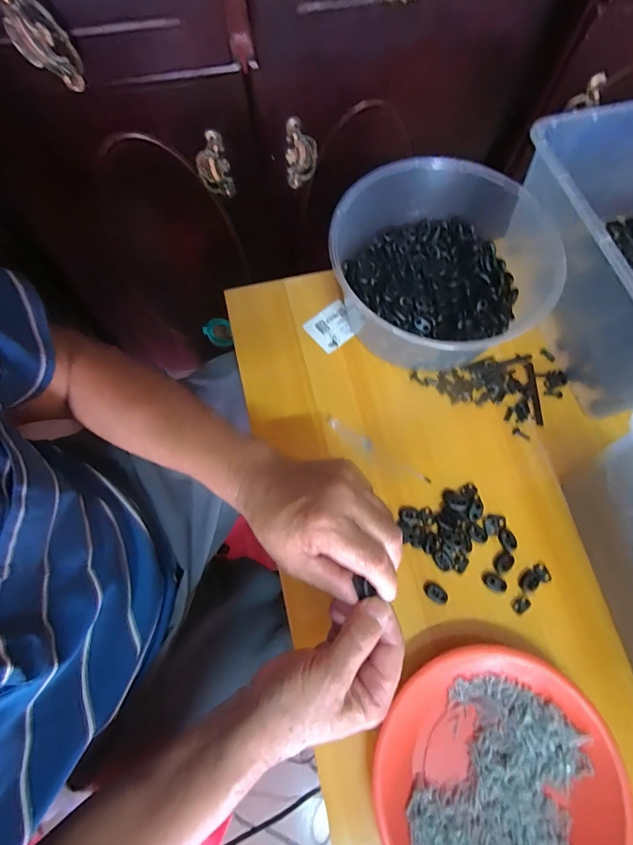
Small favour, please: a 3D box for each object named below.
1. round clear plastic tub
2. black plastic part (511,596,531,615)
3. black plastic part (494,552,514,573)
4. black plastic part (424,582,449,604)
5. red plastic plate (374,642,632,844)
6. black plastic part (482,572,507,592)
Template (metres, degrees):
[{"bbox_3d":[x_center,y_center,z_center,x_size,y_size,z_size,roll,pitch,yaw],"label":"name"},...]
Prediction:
[{"bbox_3d":[0.125,-0.170,0.440,0.206,0.107,0.199,0,72,-1],"label":"round clear plastic tub"},{"bbox_3d":[0.189,0.169,0.373,0.017,0.004,0.011,-37,73,-13],"label":"black plastic part"},{"bbox_3d":[0.179,0.134,0.384,0.015,0.004,0.022,37,74,14],"label":"black plastic part"},{"bbox_3d":[0.111,0.159,0.375,0.023,0.004,0.014,29,72,11],"label":"black plastic part"},{"bbox_3d":[0.140,0.283,0.317,0.174,0.026,0.192,33,73,12],"label":"red plastic plate"},{"bbox_3d":[0.167,0.149,0.377,0.022,0.004,0.014,17,70,7],"label":"black plastic part"}]

